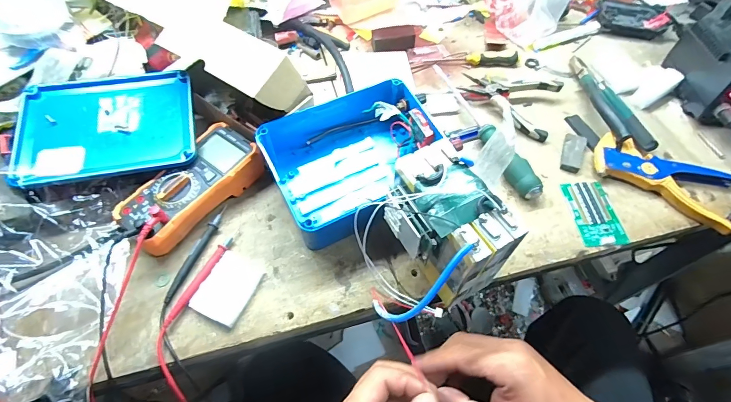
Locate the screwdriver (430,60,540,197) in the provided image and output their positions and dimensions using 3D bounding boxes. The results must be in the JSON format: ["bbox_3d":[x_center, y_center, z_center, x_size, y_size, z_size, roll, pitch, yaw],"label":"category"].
[{"bbox_3d":[0.167,-0.109,0.510,0.034,0.025,0.254,-17,61,-9],"label":"screwdriver"}]

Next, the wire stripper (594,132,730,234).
[{"bbox_3d":[0.384,-0.036,0.471,0.162,0.020,0.103,27,64,16],"label":"wire stripper"}]

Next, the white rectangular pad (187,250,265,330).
[{"bbox_3d":[-0.151,0.095,0.406,0.055,0.010,0.075,19,61,12],"label":"white rectangular pad"}]

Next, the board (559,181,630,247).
[{"bbox_3d":[0.285,0.014,0.454,0.056,0.005,0.089,-4,59,-1],"label":"board"}]

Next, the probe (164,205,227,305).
[{"bbox_3d":[-0.198,0.058,0.427,0.014,0.010,0.124,17,61,11],"label":"probe"}]

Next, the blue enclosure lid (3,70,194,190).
[{"bbox_3d":[-0.318,-0.095,0.455,0.195,0.021,0.154,-9,68,-13],"label":"blue enclosure lid"}]

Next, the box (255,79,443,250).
[{"bbox_3d":[-0.015,-0.059,0.455,0.202,0.073,0.159,-22,62,-12],"label":"box"}]

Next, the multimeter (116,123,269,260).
[{"bbox_3d":[-0.211,-0.019,0.451,0.084,0.042,0.171,35,66,19],"label":"multimeter"}]

